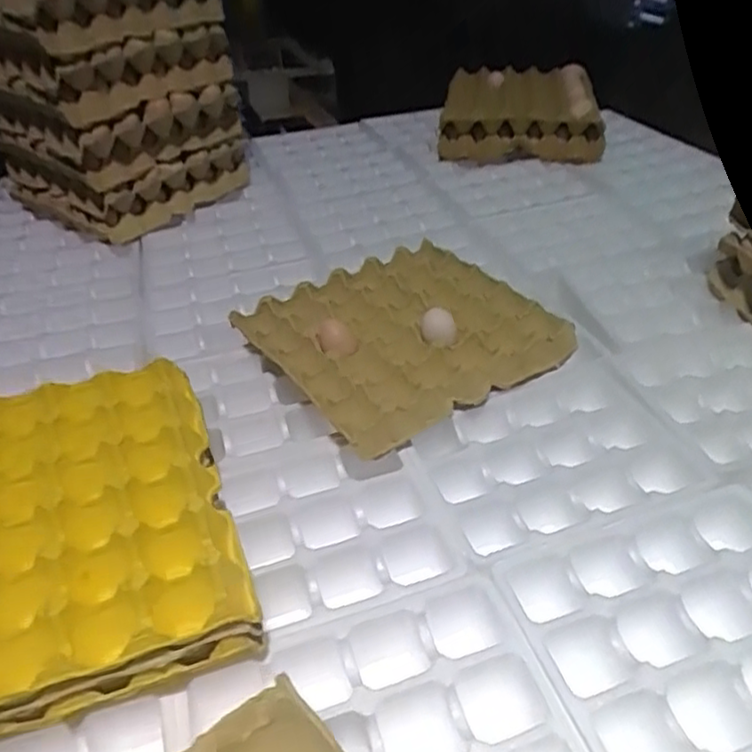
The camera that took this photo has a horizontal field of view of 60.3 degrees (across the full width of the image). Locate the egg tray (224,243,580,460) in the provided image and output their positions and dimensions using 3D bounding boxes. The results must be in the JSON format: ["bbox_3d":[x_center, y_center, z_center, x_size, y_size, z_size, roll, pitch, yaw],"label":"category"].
[{"bbox_3d":[0.025,-0.049,0.734,0.296,0.047,0.285,-23,43,-24],"label":"egg tray"}]

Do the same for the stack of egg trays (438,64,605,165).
[{"bbox_3d":[0.282,-0.537,1.317,0.302,0.100,0.301,2,38,5],"label":"stack of egg trays"}]

